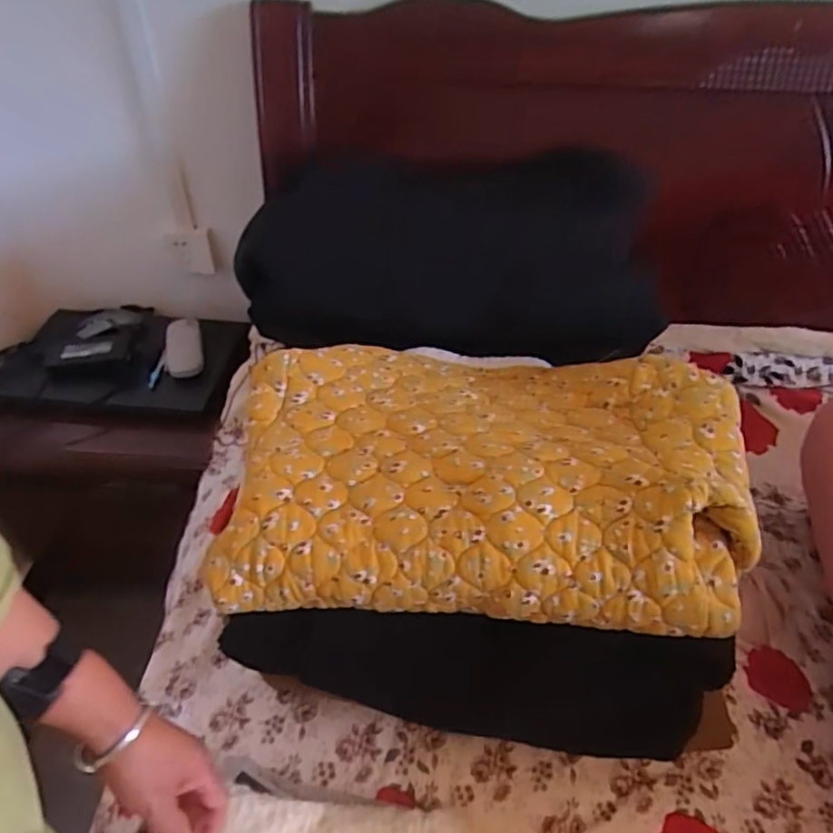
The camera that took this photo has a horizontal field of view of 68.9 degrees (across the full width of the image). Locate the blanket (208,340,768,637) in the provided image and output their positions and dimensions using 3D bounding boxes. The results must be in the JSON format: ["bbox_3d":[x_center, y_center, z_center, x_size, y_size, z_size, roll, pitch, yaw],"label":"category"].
[{"bbox_3d":[0.056,0.041,0.598,0.468,0.105,0.303,4,44,3],"label":"blanket"}]

